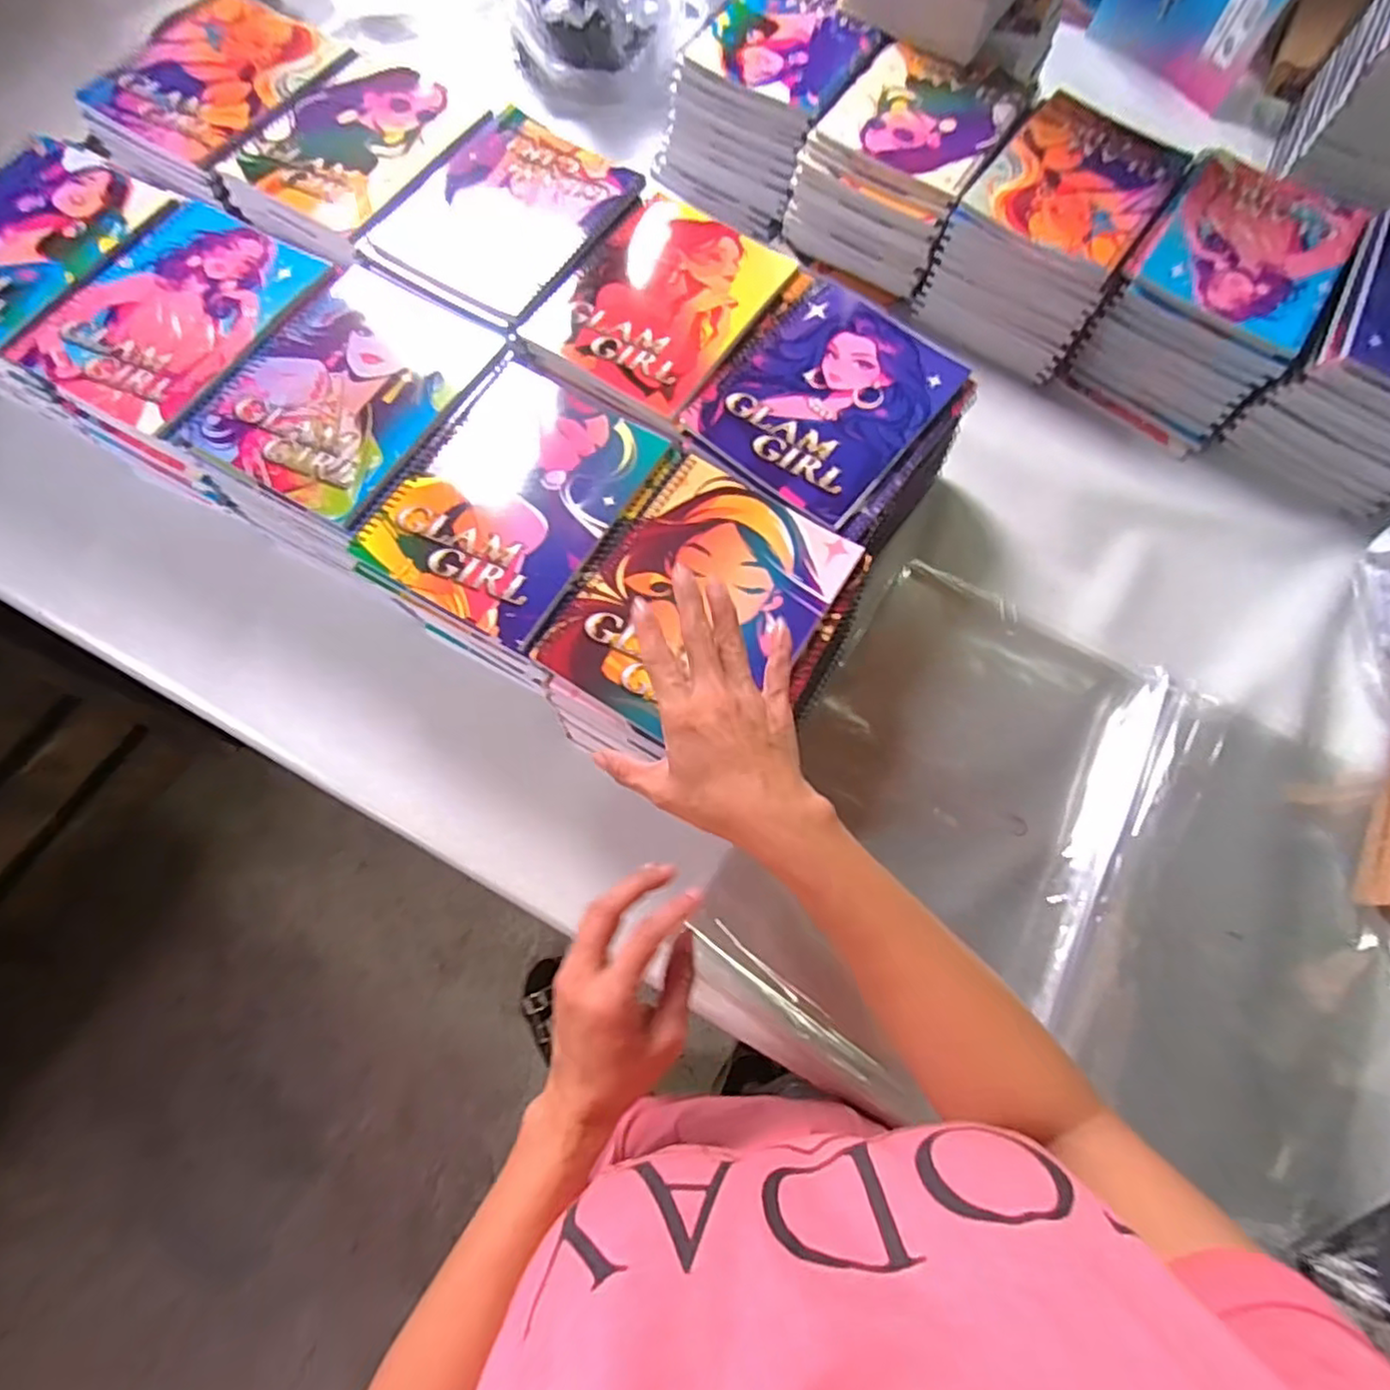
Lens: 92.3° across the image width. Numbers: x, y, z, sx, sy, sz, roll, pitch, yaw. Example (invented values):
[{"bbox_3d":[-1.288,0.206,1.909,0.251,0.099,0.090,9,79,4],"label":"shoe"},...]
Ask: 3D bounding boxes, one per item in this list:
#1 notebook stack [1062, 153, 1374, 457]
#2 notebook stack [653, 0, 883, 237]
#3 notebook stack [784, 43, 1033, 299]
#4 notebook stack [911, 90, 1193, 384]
[{"bbox_3d":[0.484,-0.369,0.633,0.156,0.115,0.200,36,76,9],"label":"notebook stack"},{"bbox_3d":[0.082,-0.630,0.710,0.174,0.117,0.203,32,75,8],"label":"notebook stack"},{"bbox_3d":[0.214,-0.535,0.682,0.158,0.110,0.201,35,75,9],"label":"notebook stack"},{"bbox_3d":[0.349,-0.449,0.654,0.157,0.107,0.202,36,76,9],"label":"notebook stack"}]

